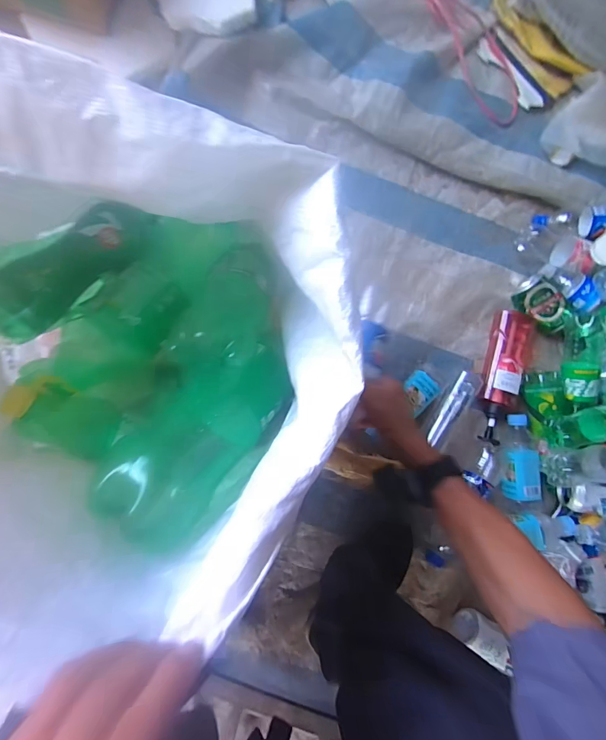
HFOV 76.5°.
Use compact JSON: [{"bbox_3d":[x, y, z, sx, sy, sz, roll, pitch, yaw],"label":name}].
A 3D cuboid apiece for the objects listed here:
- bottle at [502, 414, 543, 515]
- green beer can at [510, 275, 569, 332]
[{"bbox_3d":[0.397,0.173,0.702,0.060,0.058,0.179,0,86,-6],"label":"bottle"},{"bbox_3d":[0.461,-0.127,0.748,0.071,0.052,0.107,-42,91,-7],"label":"green beer can"}]

